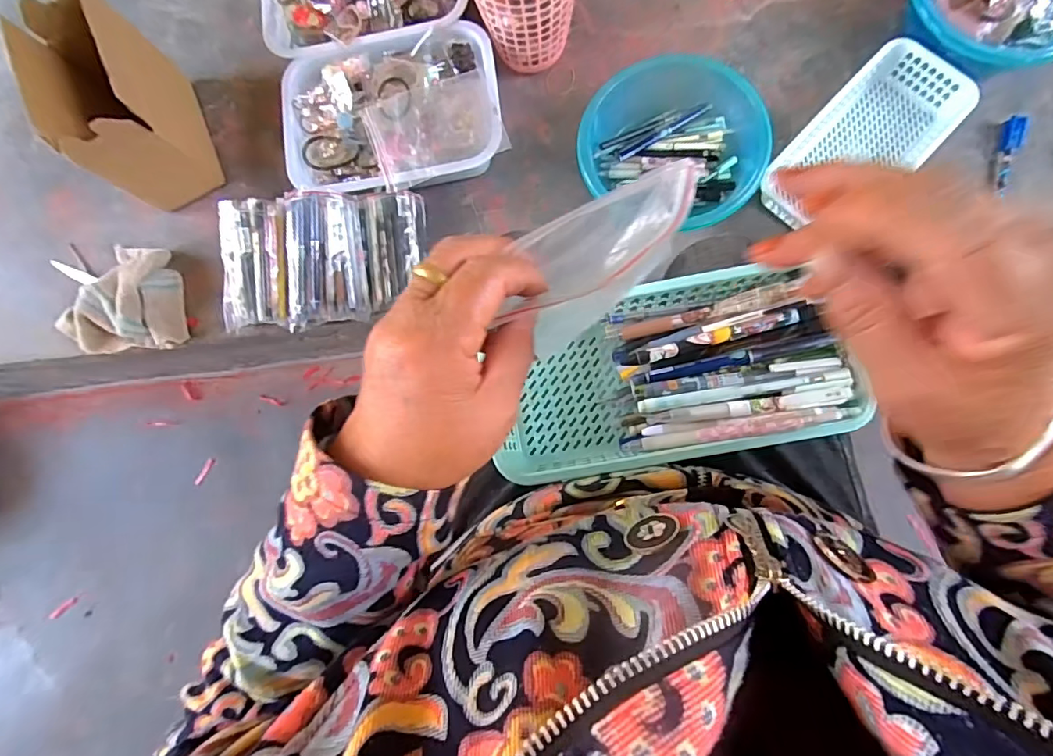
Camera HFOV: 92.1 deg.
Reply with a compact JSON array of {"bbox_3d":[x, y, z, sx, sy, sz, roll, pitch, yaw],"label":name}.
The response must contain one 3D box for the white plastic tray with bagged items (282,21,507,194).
[{"bbox_3d":[-0.179,-0.344,0.674,0.283,0.062,0.209,-10,76,-3],"label":"white plastic tray with bagged items"}]

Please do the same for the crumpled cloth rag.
[{"bbox_3d":[-0.560,-0.119,0.712,0.163,0.054,0.153,-1,76,-1],"label":"crumpled cloth rag"}]

